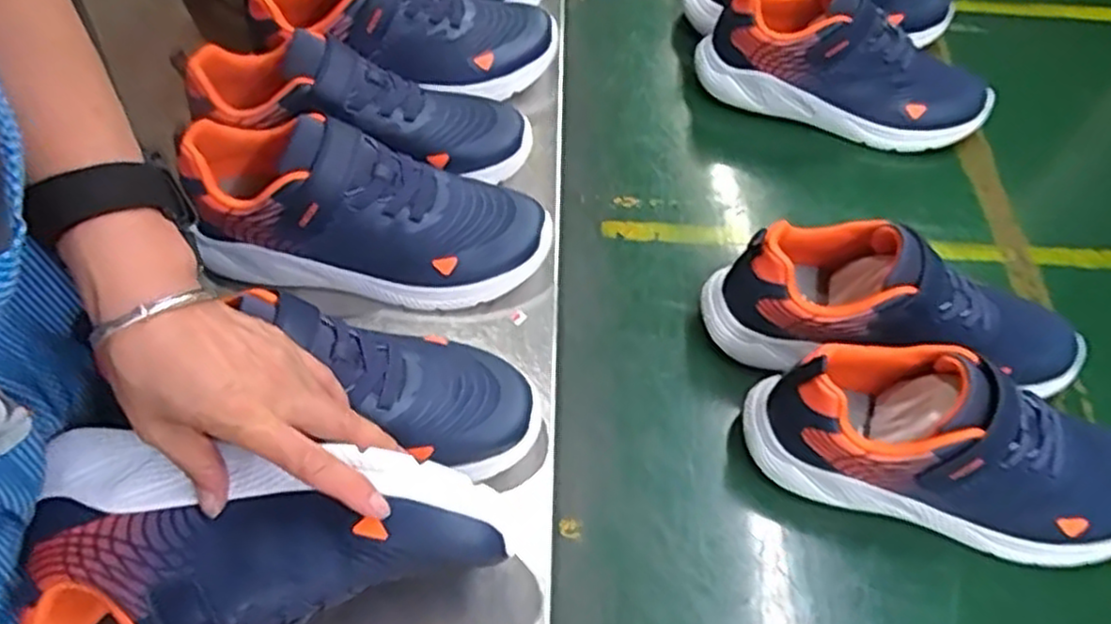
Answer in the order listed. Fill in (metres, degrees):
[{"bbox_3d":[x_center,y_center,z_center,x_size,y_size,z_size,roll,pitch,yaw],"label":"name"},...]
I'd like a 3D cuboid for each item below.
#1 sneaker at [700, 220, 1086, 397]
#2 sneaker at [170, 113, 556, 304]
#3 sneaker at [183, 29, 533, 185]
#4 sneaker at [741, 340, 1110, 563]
[{"bbox_3d":[0.238,-0.002,0.515,0.259,0.103,0.100,16,56,9],"label":"sneaker"},{"bbox_3d":[-0.125,-0.068,0.509,0.241,0.097,0.090,12,56,-9],"label":"sneaker"},{"bbox_3d":[-0.141,-0.145,0.554,0.237,0.106,0.084,5,56,3],"label":"sneaker"},{"bbox_3d":[0.251,0.085,0.462,0.249,0.105,0.078,15,56,8],"label":"sneaker"}]

